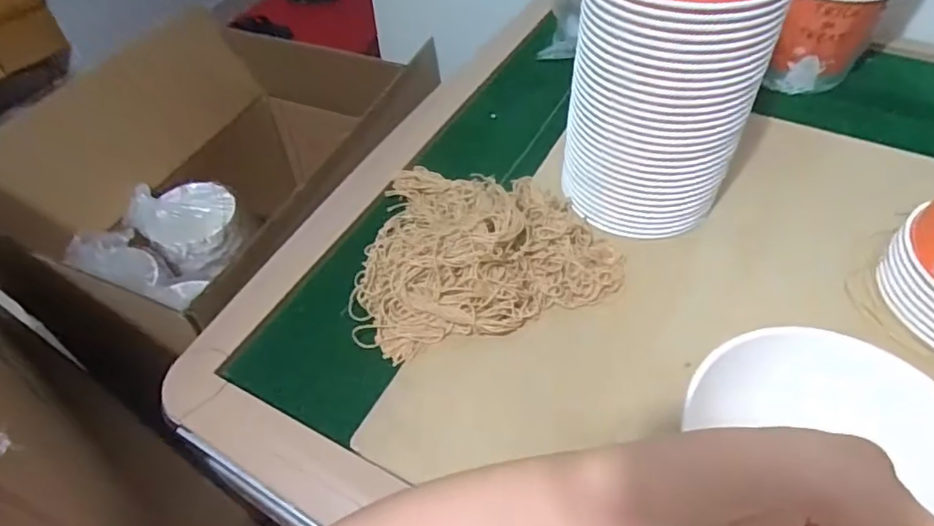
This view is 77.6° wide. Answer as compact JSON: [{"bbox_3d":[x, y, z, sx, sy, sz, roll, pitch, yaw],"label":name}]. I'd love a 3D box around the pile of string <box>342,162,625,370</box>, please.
[{"bbox_3d":[0.007,-0.034,0.578,0.260,0.056,0.226,-11,50,-9],"label":"pile of string"}]

